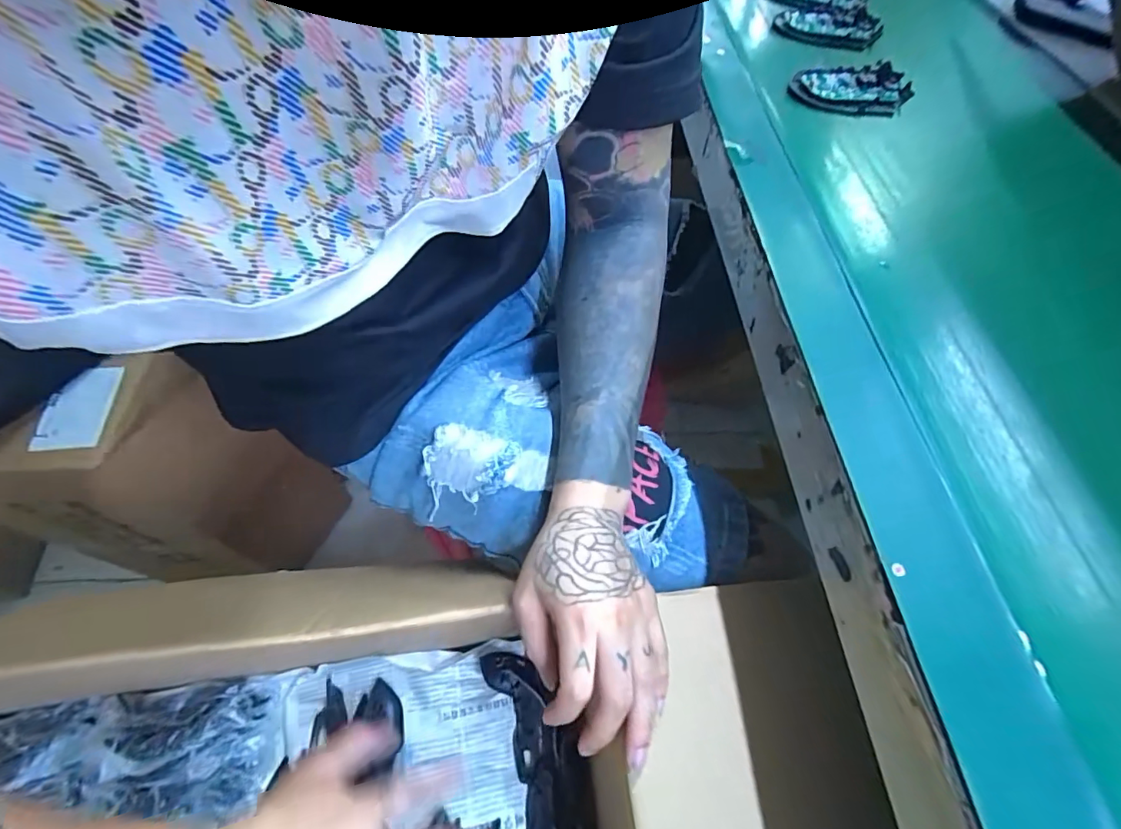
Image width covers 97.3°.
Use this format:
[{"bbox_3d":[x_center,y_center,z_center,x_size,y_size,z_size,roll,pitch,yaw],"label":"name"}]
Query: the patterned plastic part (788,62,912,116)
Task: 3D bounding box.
[{"bbox_3d":[0.276,-0.304,0.464,0.101,0.024,0.058,-4,60,-7],"label":"patterned plastic part"}]

